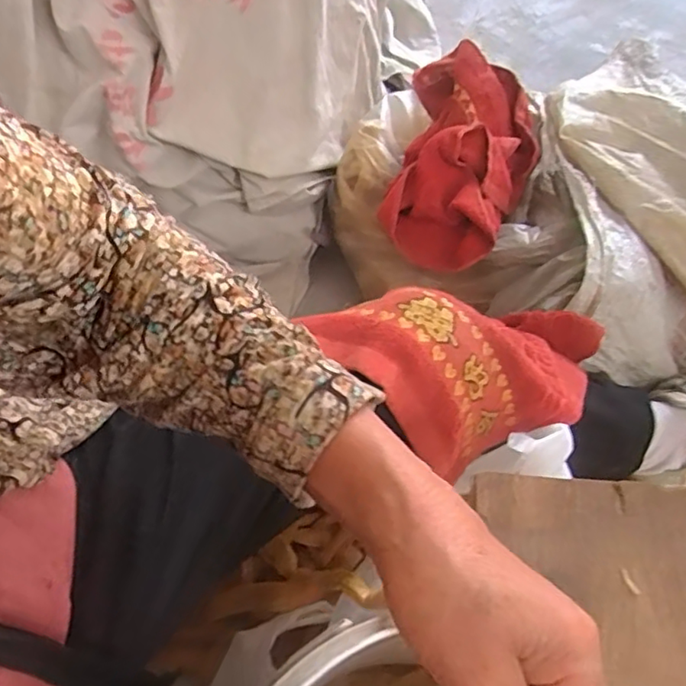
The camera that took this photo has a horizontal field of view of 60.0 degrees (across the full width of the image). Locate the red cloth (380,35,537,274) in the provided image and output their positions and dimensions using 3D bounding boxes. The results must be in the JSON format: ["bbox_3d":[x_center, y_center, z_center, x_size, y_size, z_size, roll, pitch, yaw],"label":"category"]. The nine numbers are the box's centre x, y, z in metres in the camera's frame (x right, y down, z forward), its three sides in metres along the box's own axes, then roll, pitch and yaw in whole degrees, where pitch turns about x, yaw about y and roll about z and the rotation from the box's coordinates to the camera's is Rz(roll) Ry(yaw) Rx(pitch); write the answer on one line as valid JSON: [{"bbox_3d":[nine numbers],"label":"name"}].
[{"bbox_3d":[0.144,-0.224,0.714,0.162,0.139,0.258,17,57,6],"label":"red cloth"}]

